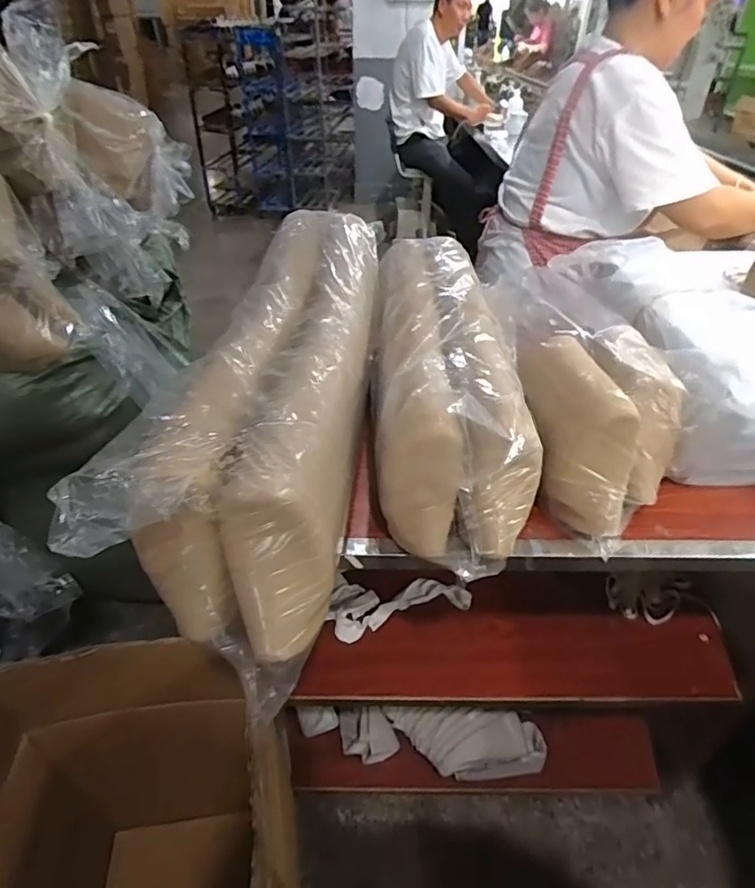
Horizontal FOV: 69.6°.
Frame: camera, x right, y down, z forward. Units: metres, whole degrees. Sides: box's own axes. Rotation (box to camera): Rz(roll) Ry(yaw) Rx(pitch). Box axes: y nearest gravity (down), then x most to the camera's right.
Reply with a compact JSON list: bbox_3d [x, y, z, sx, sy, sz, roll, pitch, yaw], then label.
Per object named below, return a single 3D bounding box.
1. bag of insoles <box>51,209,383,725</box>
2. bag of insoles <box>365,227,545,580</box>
[{"bbox_3d":[-0.082,-0.079,0.697,0.190,0.183,0.718,8,39,9],"label":"bag of insoles"},{"bbox_3d":[0.091,-0.114,0.752,0.197,0.170,0.584,-2,39,-4],"label":"bag of insoles"}]

